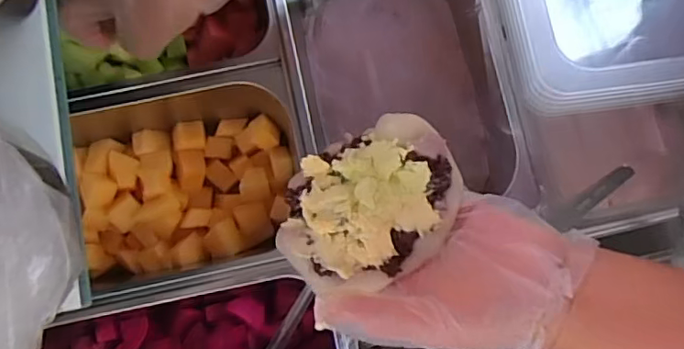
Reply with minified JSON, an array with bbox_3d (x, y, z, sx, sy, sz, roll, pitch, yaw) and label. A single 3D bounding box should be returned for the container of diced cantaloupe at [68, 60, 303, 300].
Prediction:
[{"bbox_3d":[-0.135,0.007,0.485,0.227,0.097,0.154,-12,78,-3],"label":"container of diced cantaloupe"}]

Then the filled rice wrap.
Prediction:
[{"bbox_3d":[0.015,0.017,0.344,0.114,0.029,0.085,-32,80,-7],"label":"filled rice wrap"}]

